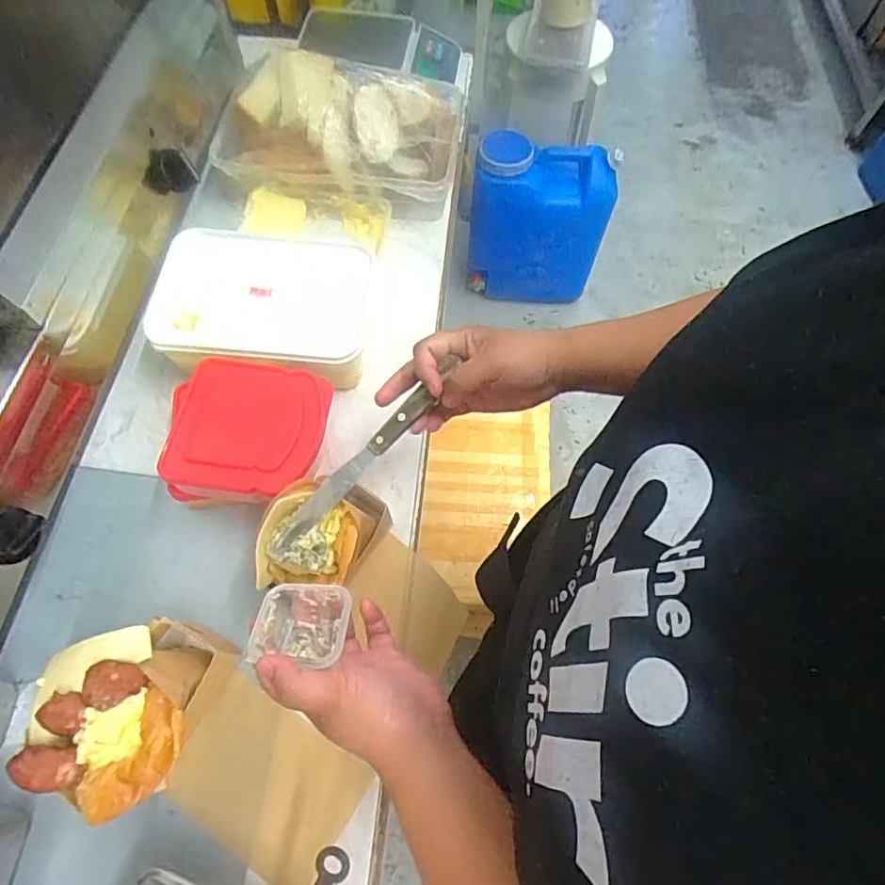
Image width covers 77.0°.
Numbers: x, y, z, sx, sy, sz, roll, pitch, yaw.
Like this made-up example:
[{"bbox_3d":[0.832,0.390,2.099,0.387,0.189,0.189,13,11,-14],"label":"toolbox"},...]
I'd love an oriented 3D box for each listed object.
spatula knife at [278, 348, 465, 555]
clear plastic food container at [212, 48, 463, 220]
[{"bbox_3d":[-0.056,0.008,0.421,0.017,0.010,0.182,42,86,17],"label":"spatula knife"},{"bbox_3d":[-0.120,-0.386,0.677,0.278,0.094,0.177,5,65,2],"label":"clear plastic food container"}]

